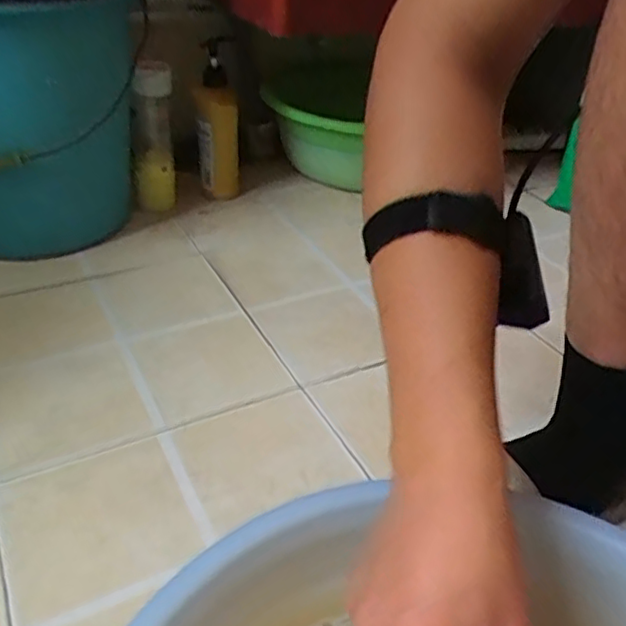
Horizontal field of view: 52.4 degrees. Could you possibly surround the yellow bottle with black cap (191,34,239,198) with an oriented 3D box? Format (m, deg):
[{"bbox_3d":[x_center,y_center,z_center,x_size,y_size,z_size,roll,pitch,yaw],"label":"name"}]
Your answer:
[{"bbox_3d":[-0.143,-0.285,0.960,0.060,0.229,0.079,-2,36,-7],"label":"yellow bottle with black cap"}]

